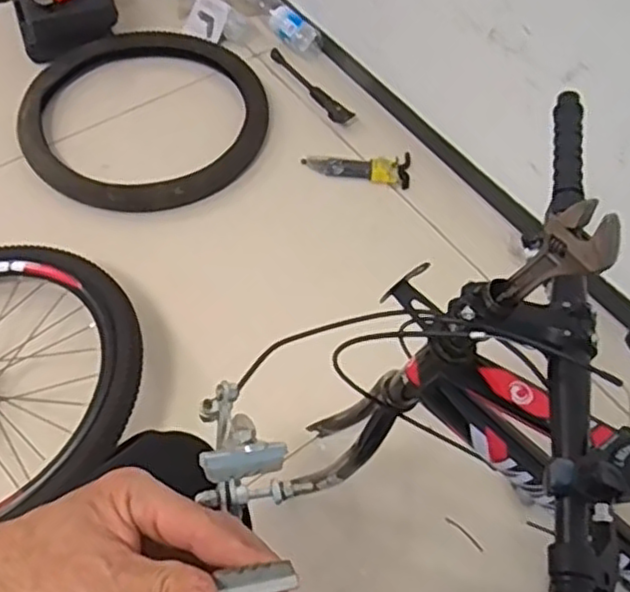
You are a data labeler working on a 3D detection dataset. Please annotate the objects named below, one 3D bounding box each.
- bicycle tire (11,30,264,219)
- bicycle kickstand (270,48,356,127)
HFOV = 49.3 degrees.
[{"bbox_3d":[-0.333,-0.370,1.355,0.485,0.062,0.463,-20,60,-14],"label":"bicycle tire"},{"bbox_3d":[-0.015,-0.438,1.434,0.037,0.032,0.267,-37,66,-22],"label":"bicycle kickstand"}]

